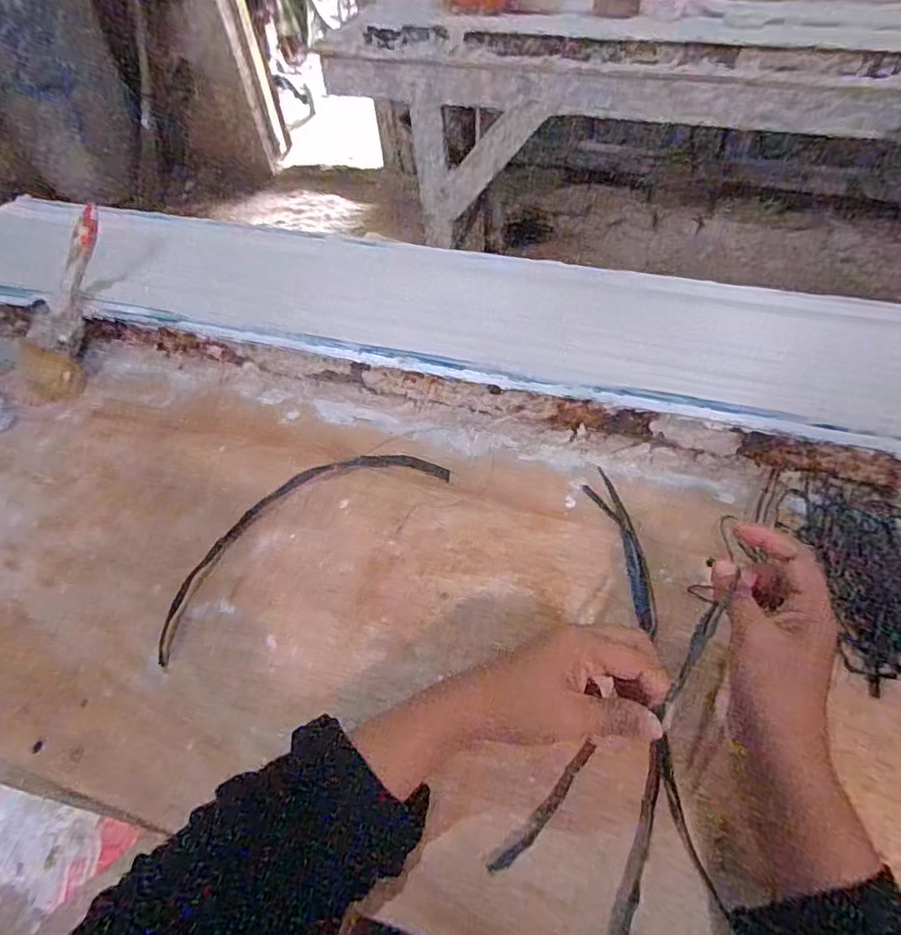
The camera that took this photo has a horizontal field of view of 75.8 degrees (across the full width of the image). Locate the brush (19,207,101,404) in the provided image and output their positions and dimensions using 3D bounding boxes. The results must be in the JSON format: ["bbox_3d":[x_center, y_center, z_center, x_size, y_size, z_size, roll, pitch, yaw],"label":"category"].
[{"bbox_3d":[-0.411,-0.173,0.620,0.071,0.028,0.203,15,93,15],"label":"brush"}]

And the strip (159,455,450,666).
[{"bbox_3d":[-0.133,0.047,0.498,0.270,0.006,0.091,-33,57,-19],"label":"strip"}]

